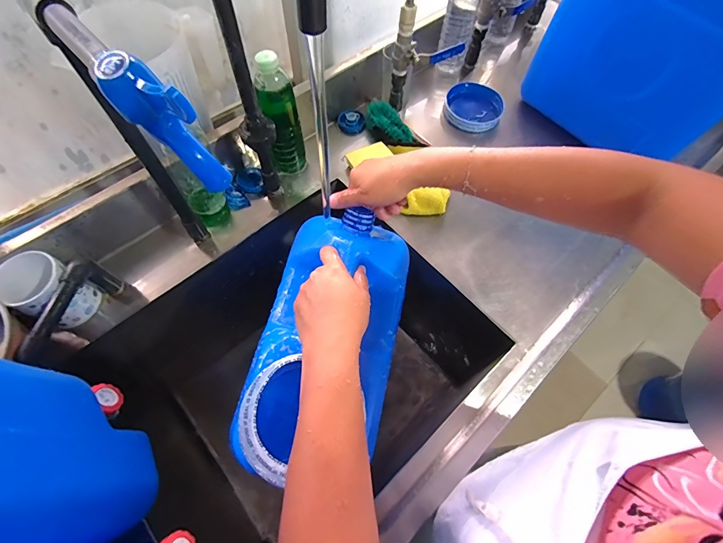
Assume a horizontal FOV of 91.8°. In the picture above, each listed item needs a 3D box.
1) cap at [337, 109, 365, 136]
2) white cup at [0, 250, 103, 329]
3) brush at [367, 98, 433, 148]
[{"bbox_3d":[-0.022,-0.308,0.730,0.055,0.027,0.052,24,87,-16],"label":"cap"},{"bbox_3d":[-0.435,0.030,0.494,0.067,0.103,0.075,27,65,12],"label":"white cup"},{"bbox_3d":[0.058,-0.286,0.693,0.075,0.036,0.140,-36,69,-18],"label":"brush"}]

